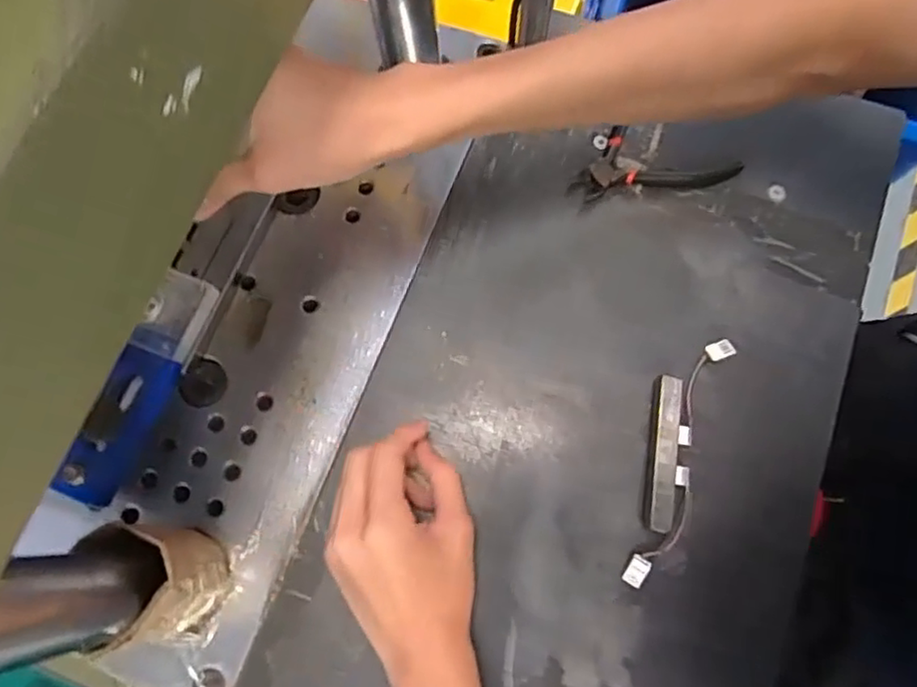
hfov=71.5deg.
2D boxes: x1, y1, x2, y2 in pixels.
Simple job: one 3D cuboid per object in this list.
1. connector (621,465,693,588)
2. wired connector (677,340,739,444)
[{"bbox_3d":[0.129,0.116,0.400,0.020,0.012,0.080,29,76,8],"label":"connector"},{"bbox_3d":[0.161,0.029,0.419,0.018,0.009,0.079,29,76,9],"label":"wired connector"}]

